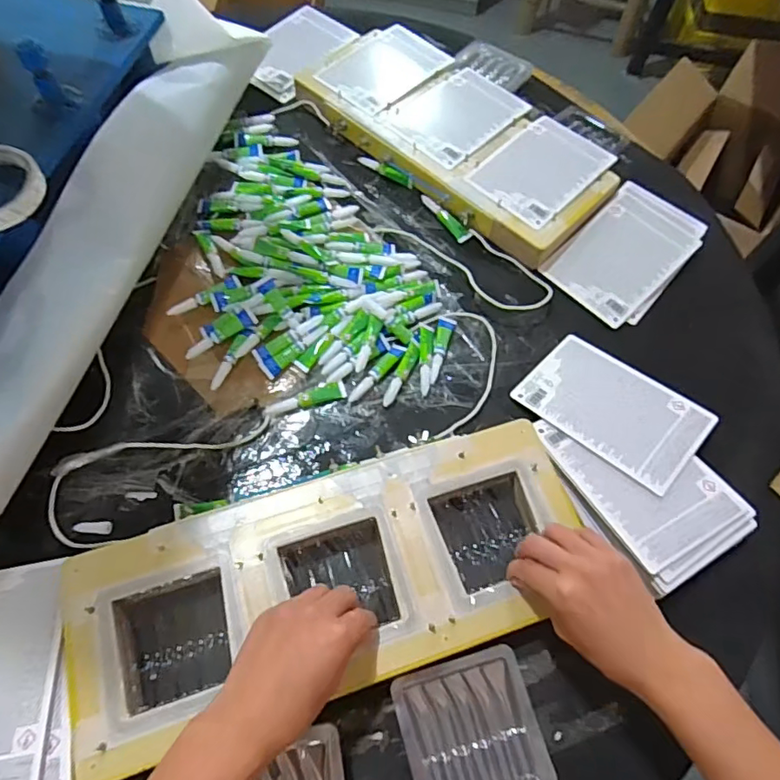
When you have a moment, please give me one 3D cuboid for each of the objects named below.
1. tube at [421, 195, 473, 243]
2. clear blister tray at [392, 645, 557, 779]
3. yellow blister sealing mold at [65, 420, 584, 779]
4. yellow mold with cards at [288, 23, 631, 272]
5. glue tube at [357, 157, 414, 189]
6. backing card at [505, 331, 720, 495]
[{"bbox_3d":[0.068,-0.215,0.669,0.015,0.015,0.082,-36,70,-19],"label":"tube"},{"bbox_3d":[0.064,0.271,0.426,0.102,0.023,0.107,-13,65,-9],"label":"clear blister tray"},{"bbox_3d":[-0.044,0.161,0.461,0.417,0.041,0.169,-16,65,-11],"label":"yellow blister sealing mold"},{"bbox_3d":[0.085,-0.338,0.710,0.417,0.034,0.195,41,68,17],"label":"yellow mold with cards"},{"bbox_3d":[-0.005,-0.285,0.701,0.085,0.013,0.013,36,67,14],"label":"glue tube"},{"bbox_3d":[0.226,0.017,0.549,0.170,0.005,0.116,37,64,26],"label":"backing card"}]

